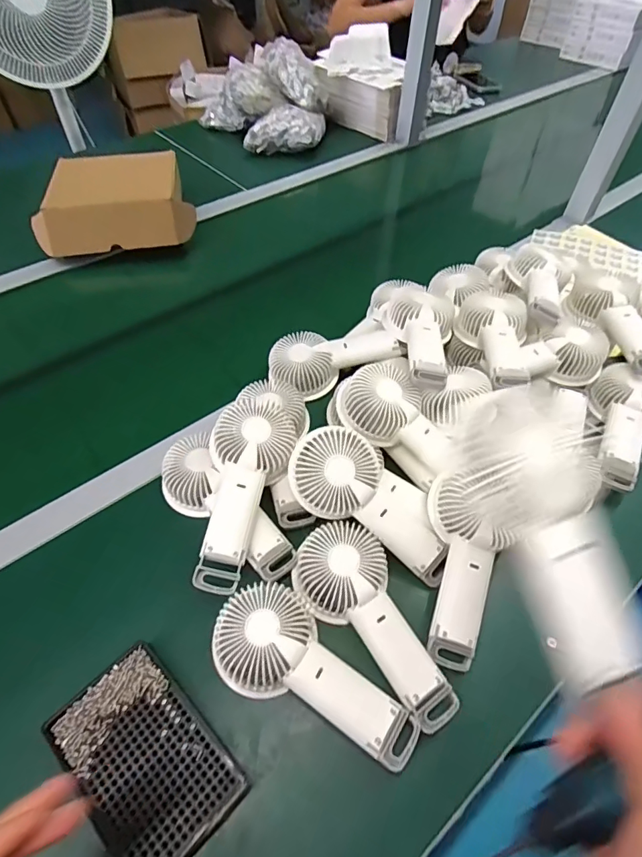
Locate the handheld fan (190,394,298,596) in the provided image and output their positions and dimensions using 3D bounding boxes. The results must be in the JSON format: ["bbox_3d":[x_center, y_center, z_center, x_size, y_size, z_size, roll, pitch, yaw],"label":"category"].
[{"bbox_3d":[-0.081,0.059,0.448,0.085,0.042,0.191,10,67,7],"label":"handheld fan"}]

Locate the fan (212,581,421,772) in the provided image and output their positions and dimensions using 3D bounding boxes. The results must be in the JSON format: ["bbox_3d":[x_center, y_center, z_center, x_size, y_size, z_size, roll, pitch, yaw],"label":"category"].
[{"bbox_3d":[-0.007,0.198,0.376,0.183,0.044,0.084,25,57,18],"label":"fan"}]

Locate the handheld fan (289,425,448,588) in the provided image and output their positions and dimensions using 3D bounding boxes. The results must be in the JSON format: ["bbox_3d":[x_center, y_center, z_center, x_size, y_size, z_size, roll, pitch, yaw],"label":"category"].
[{"bbox_3d":[0.053,0.069,0.442,0.184,0.049,0.089,41,61,5],"label":"handheld fan"}]

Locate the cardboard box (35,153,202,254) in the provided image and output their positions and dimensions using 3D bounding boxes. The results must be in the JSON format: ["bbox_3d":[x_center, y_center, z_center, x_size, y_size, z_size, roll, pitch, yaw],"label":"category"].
[{"bbox_3d":[-0.352,-0.382,0.773,0.246,0.076,0.194,-18,55,-13],"label":"cardboard box"}]

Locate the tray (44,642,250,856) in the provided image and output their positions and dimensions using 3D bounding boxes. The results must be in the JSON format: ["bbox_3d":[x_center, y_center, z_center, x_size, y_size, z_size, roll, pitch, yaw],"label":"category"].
[{"bbox_3d":[-0.133,0.250,0.349,0.137,0.030,0.092,38,61,25],"label":"tray"}]

